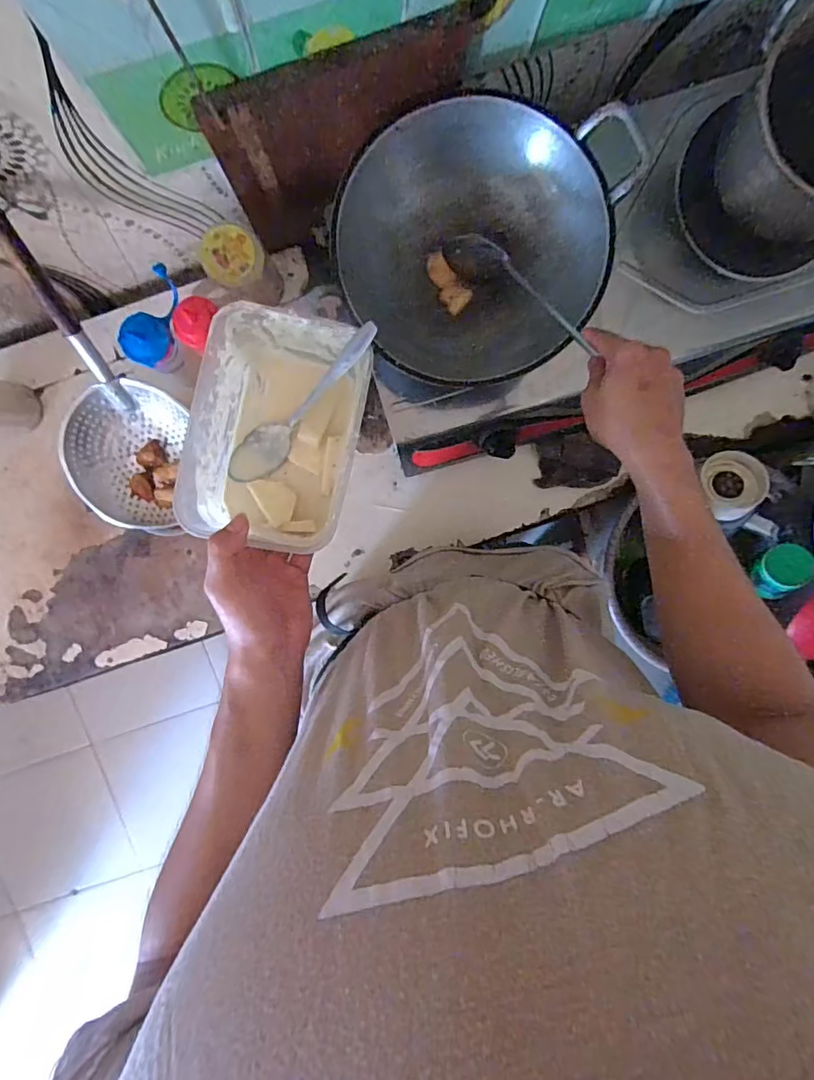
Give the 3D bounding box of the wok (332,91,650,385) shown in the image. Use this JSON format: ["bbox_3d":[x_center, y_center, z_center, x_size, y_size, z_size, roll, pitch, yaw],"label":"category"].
[{"bbox_3d":[0.074,-0.338,0.616,0.309,0.105,0.297,11,120,-2],"label":"wok"}]

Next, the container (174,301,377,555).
[{"bbox_3d":[-0.099,-0.085,0.414,0.113,0.079,0.167,13,95,-3],"label":"container"}]

